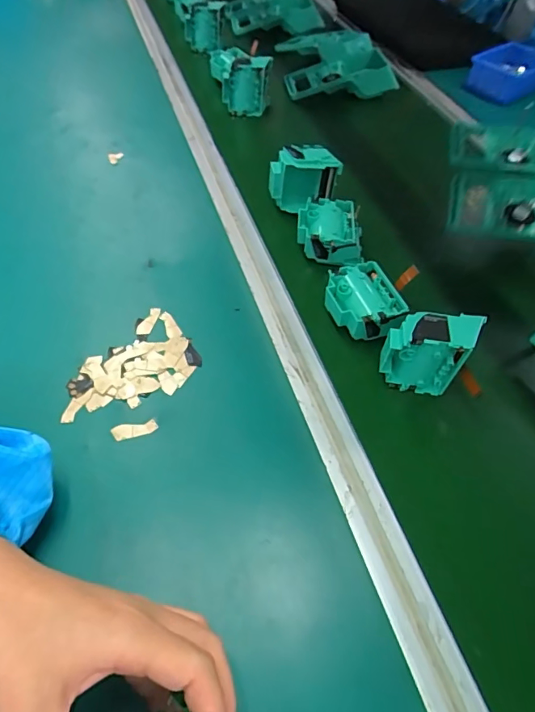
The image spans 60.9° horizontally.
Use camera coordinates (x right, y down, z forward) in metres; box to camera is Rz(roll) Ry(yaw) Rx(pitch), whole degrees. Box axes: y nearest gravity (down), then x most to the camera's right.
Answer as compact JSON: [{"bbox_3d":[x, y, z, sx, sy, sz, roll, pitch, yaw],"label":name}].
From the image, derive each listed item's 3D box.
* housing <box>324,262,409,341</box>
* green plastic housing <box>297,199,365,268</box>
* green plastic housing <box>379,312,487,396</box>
[{"bbox_3d":[0.095,-0.051,0.464,0.069,0.039,0.084,-13,54,-14],"label":"housing"},{"bbox_3d":[0.072,-0.143,0.527,0.074,0.033,0.080,7,51,0],"label":"green plastic housing"},{"bbox_3d":[0.139,-0.001,0.409,0.075,0.079,0.034,7,51,0],"label":"green plastic housing"}]

